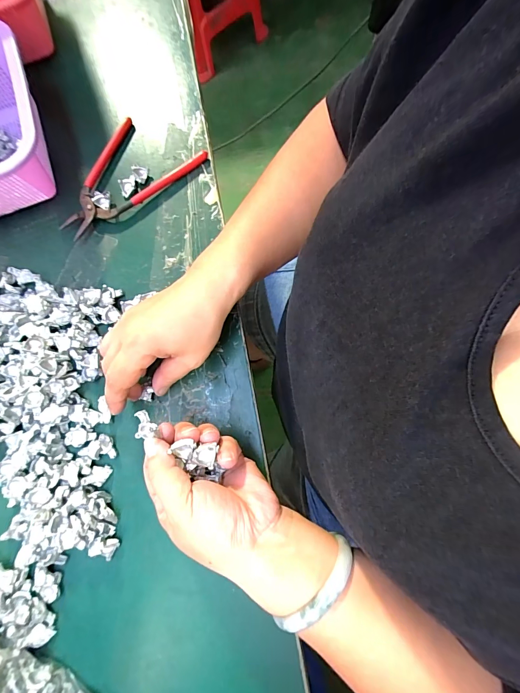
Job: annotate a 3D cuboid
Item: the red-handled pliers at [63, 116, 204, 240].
[{"bbox_3d":[-0.149,-0.190,0.352,0.164,0.014,0.087,-35,77,-4],"label":"red-handled pliers"}]

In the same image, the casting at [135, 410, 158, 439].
[{"bbox_3d":[-0.079,0.054,0.224,0.015,0.009,0.018,3,77,2],"label":"casting"}]

